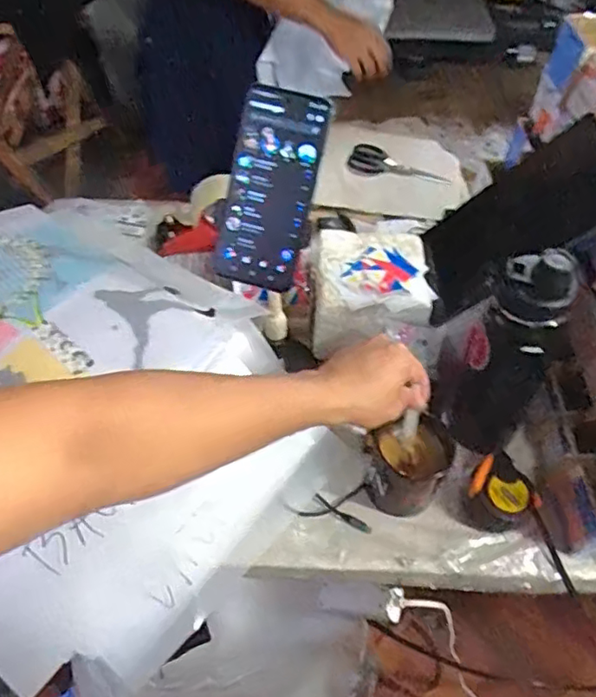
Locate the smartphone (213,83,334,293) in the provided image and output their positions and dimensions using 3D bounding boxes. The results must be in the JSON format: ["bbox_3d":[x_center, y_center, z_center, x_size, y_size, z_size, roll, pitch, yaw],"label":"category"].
[{"bbox_3d":[-0.023,-0.136,0.516,0.079,0.167,0.015,20,17,7],"label":"smartphone"}]

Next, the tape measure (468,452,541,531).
[{"bbox_3d":[0.221,0.159,0.648,0.074,0.043,0.077,-20,61,-10],"label":"tape measure"}]

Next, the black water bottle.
[{"bbox_3d":[0.225,0.001,0.645,0.115,0.299,0.091,23,52,16],"label":"black water bottle"}]

